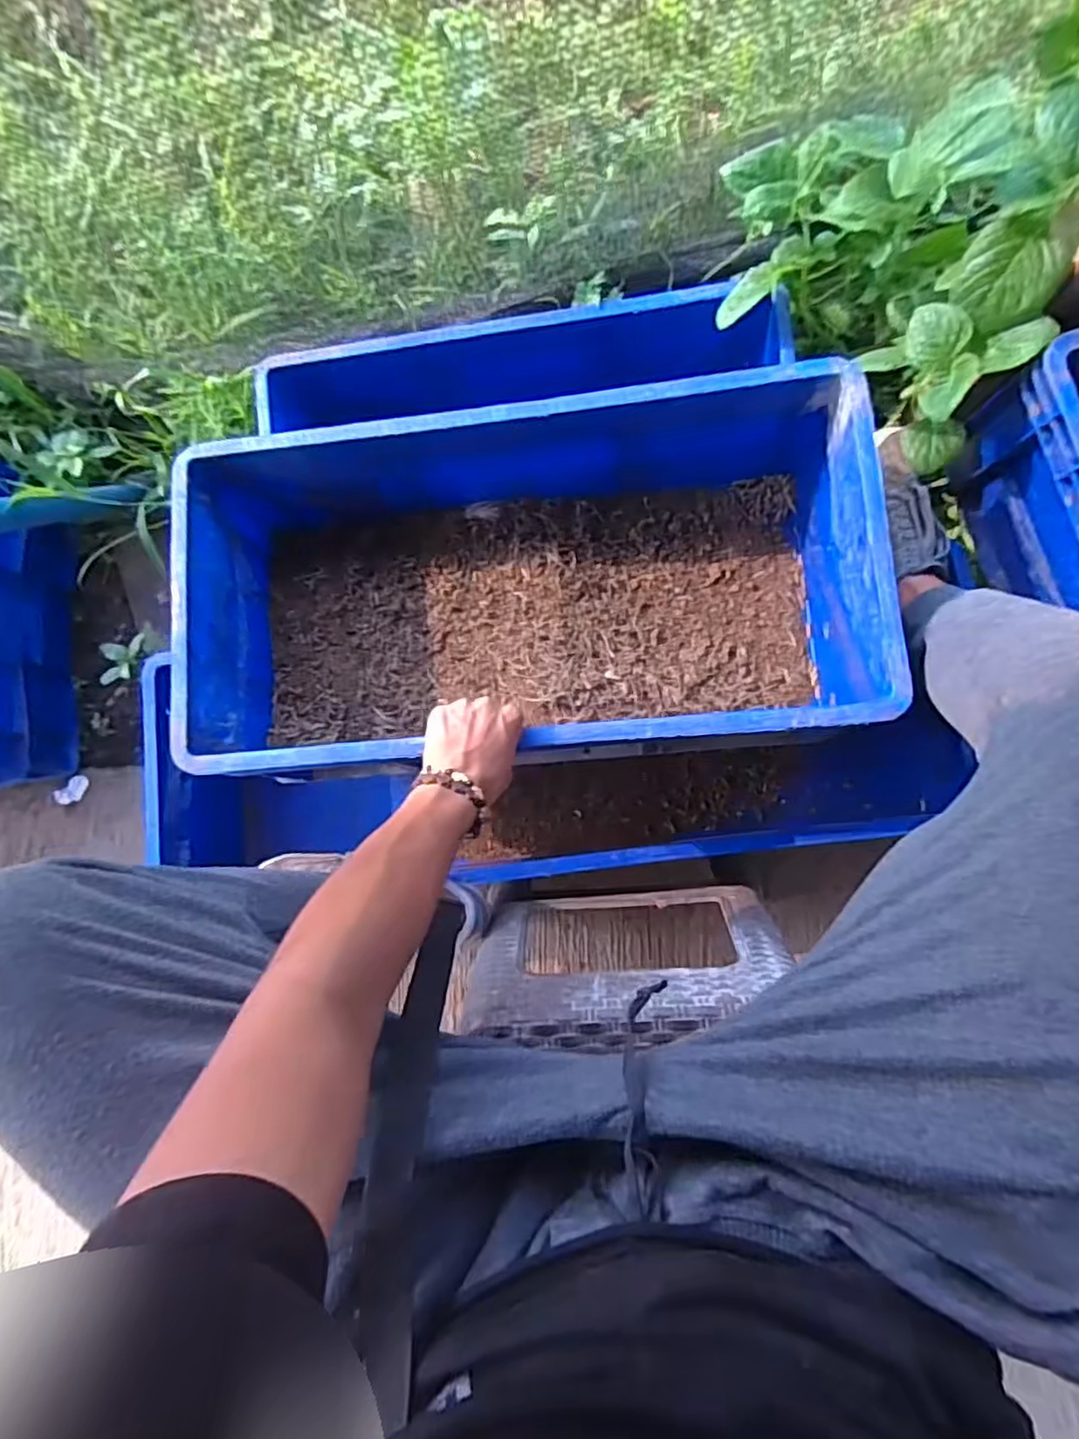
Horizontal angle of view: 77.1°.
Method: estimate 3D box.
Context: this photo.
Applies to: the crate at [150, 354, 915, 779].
[{"bbox_3d":[-0.023,-0.149,0.708,0.653,0.200,0.367,-4,84,3],"label":"crate"}]

